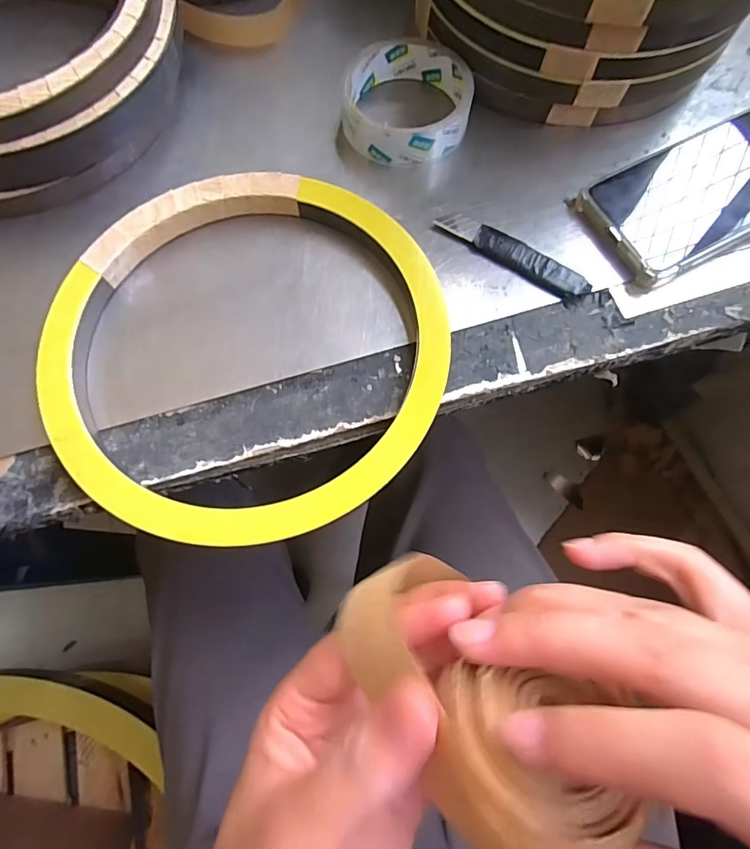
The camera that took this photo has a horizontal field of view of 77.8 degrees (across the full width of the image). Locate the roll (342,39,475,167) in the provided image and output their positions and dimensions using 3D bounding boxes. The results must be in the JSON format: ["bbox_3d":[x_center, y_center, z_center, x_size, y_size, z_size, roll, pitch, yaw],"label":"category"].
[{"bbox_3d":[0.022,-0.221,0.321,0.086,0.029,0.086,0,73,0],"label":"roll"}]

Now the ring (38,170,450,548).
[{"bbox_3d":[-0.073,-0.046,0.268,0.216,0.020,0.227,0,73,0],"label":"ring"}]

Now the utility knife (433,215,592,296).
[{"bbox_3d":[0.086,-0.107,0.292,0.101,0.007,0.017,33,76,10],"label":"utility knife"}]

